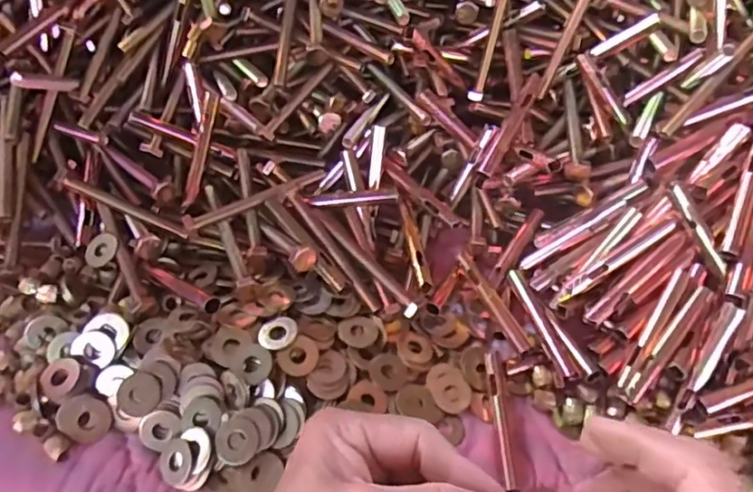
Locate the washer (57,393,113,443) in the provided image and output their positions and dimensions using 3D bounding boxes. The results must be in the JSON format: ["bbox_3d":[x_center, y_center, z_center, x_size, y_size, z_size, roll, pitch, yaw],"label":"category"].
[{"bbox_3d":[-0.168,0.100,0.345,0.029,0.004,0.025,24,67,-9],"label":"washer"}]

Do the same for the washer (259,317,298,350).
[{"bbox_3d":[-0.060,0.053,0.370,0.021,0.004,0.026,23,57,17],"label":"washer"}]

